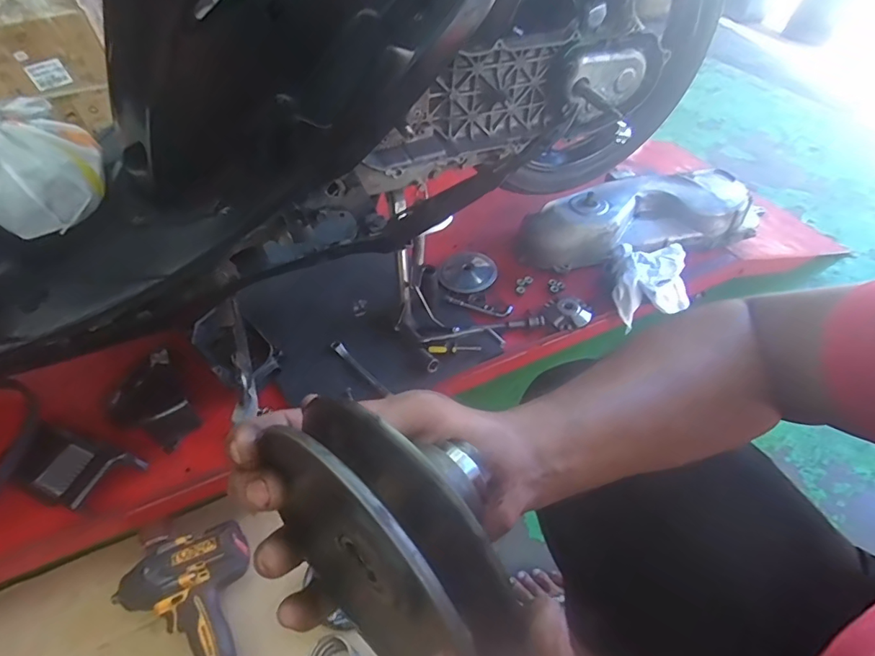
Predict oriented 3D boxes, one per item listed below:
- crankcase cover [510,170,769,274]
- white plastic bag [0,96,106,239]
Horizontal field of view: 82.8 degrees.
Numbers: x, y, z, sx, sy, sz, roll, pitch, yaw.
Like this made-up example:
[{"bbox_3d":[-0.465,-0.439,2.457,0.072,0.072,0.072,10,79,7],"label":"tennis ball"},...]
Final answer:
[{"bbox_3d":[0.391,-0.213,0.941,0.495,0.088,0.136,-11,48,-6],"label":"crankcase cover"},{"bbox_3d":[-0.485,-0.193,0.600,0.143,0.099,0.147,-31,53,-22],"label":"white plastic bag"}]

